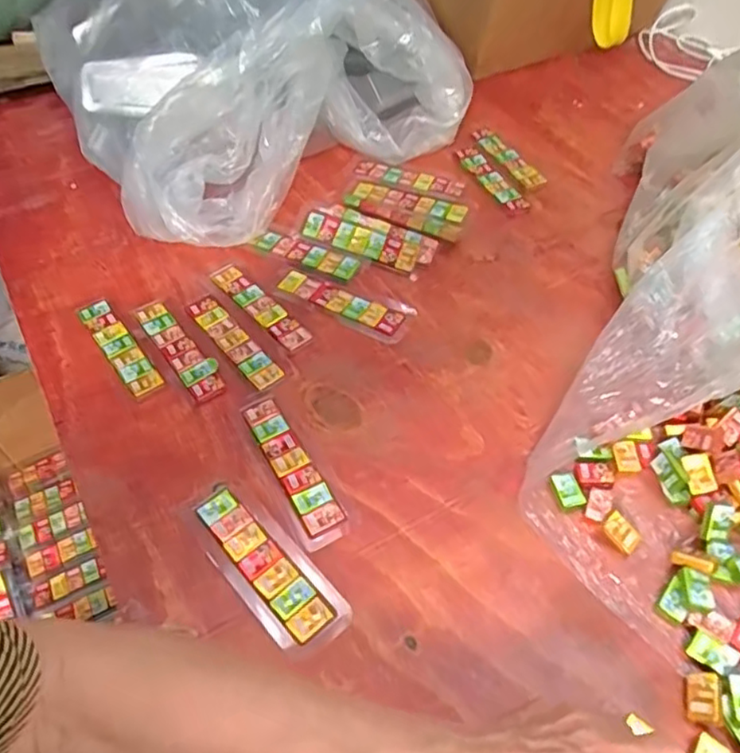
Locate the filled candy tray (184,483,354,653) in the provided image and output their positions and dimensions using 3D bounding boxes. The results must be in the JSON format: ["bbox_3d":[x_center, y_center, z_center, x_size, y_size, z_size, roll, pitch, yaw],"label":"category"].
[{"bbox_3d":[-0.071,0.123,0.413,0.047,0.008,0.130,-37,60,-24],"label":"filled candy tray"}]

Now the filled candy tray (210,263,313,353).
[{"bbox_3d":[-0.095,-0.063,0.551,0.025,0.006,0.116,-36,59,-23],"label":"filled candy tray"}]

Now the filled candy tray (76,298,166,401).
[{"bbox_3d":[-0.208,-0.024,0.527,0.027,0.013,0.115,-32,58,-21],"label":"filled candy tray"}]

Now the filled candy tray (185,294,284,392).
[{"bbox_3d":[-0.114,-0.030,0.529,0.026,0.004,0.115,-33,58,-22],"label":"filled candy tray"}]

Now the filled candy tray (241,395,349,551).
[{"bbox_3d":[-0.055,0.064,0.458,0.033,0.006,0.129,-23,55,-15],"label":"filled candy tray"}]

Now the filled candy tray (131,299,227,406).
[{"bbox_3d":[-0.159,-0.025,0.525,0.029,0.008,0.126,-32,58,-21],"label":"filled candy tray"}]

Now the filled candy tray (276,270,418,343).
[{"bbox_3d":[-0.024,-0.063,0.552,0.121,0.008,0.034,20,55,16],"label":"filled candy tray"}]

